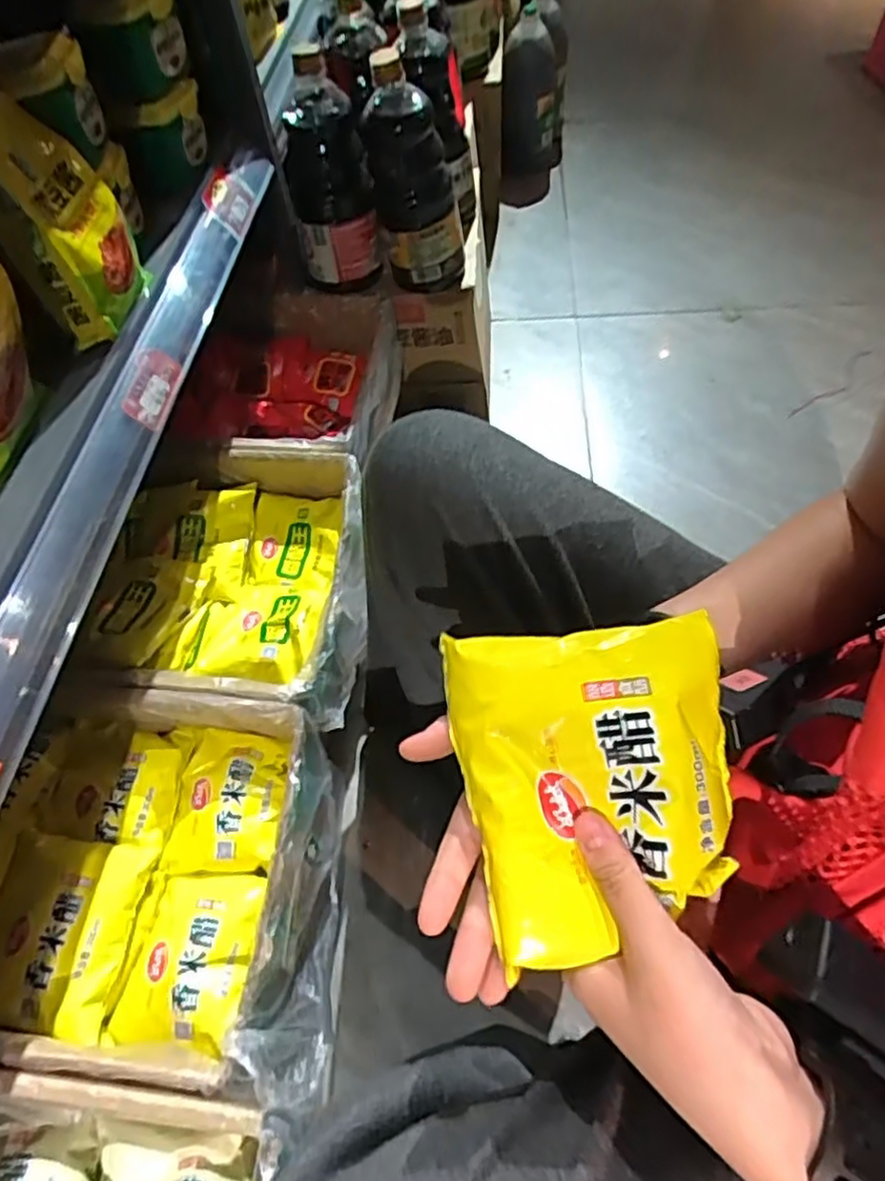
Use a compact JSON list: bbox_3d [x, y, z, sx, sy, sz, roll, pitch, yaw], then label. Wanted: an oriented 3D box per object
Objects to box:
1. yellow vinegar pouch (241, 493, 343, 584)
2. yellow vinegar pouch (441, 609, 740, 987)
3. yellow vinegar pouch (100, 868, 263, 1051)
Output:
[{"bbox_3d":[-0.165,-0.059,0.762,0.097,0.027,0.120,-1,56,5],"label":"yellow vinegar pouch"},{"bbox_3d":[0.066,0.078,0.283,0.112,0.036,0.129,-9,79,8],"label":"yellow vinegar pouch"},{"bbox_3d":[-0.199,0.287,0.537,0.094,0.029,0.125,6,57,9],"label":"yellow vinegar pouch"}]

